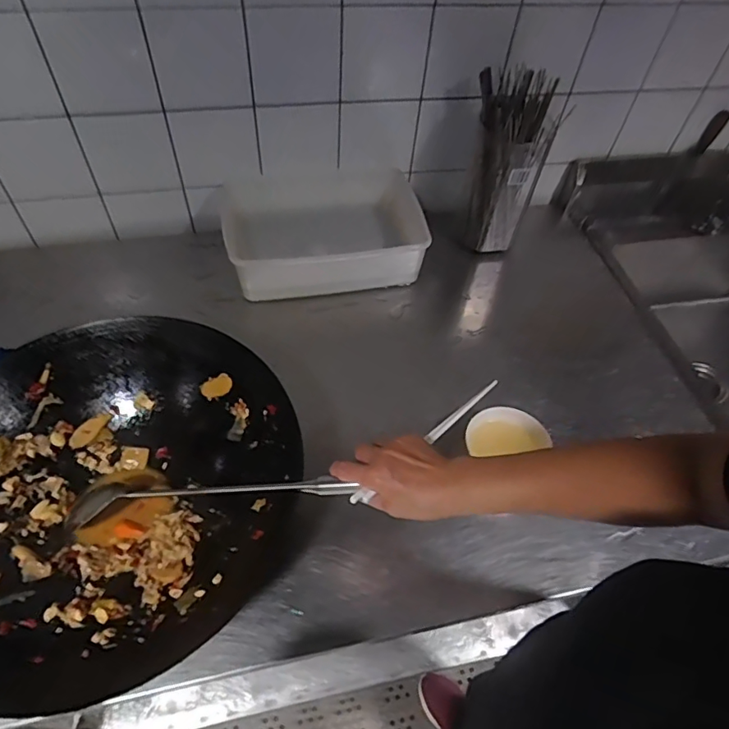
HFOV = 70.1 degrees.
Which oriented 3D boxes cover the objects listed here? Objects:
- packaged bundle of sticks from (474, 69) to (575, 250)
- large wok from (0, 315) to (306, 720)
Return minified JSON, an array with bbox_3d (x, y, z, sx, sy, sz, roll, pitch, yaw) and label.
[{"bbox_3d":[0.222,-0.304,0.830,0.089,0.278,0.088,-8,54,-11],"label":"packaged bundle of sticks"},{"bbox_3d":[-0.293,0.145,0.605,0.393,0.114,0.428,20,54,10],"label":"large wok"}]

